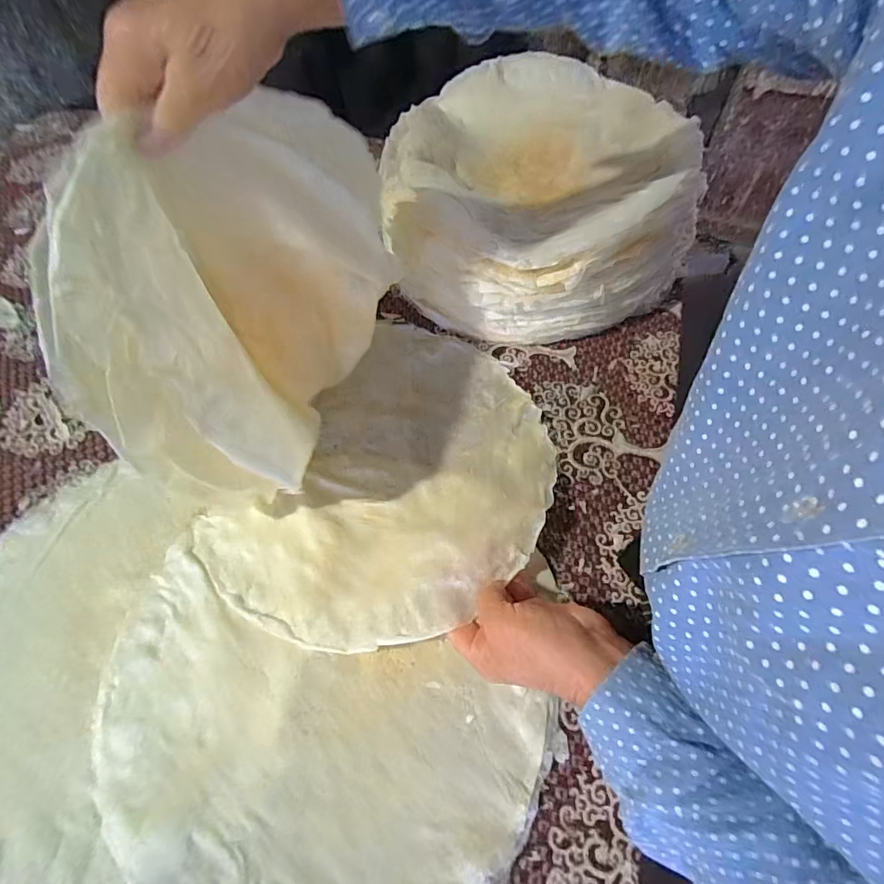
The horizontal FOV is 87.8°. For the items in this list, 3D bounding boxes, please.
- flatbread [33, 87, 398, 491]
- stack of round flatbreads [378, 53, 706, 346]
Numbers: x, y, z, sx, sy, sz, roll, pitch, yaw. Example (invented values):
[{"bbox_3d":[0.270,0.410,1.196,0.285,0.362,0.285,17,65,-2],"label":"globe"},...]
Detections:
[{"bbox_3d":[-0.144,-0.110,0.351,0.123,0.202,0.271,18,63,13],"label":"flatbread"},{"bbox_3d":[0.104,-0.280,0.543,0.328,0.134,0.318,-6,60,0],"label":"stack of round flatbreads"}]

